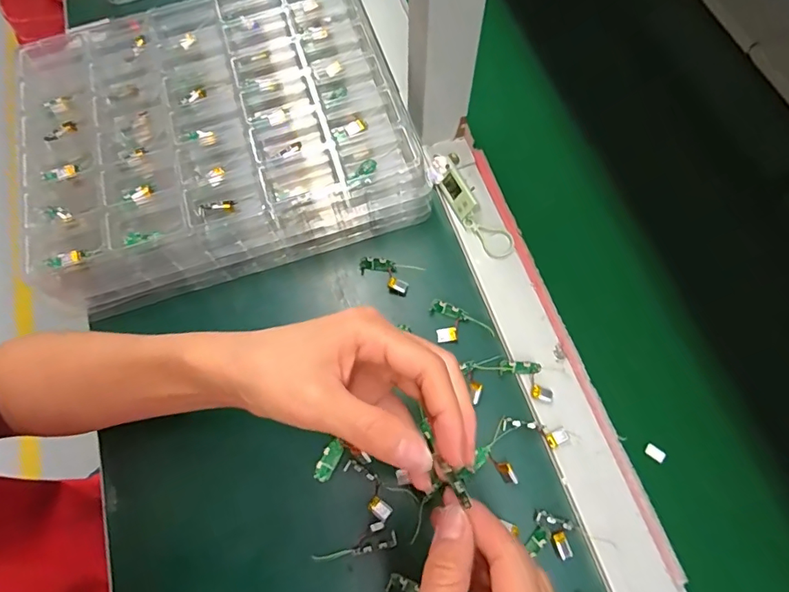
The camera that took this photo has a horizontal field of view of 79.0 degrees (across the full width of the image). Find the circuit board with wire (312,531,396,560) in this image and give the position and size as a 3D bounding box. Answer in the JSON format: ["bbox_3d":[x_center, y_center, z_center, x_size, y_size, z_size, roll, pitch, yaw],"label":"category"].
[{"bbox_3d":[-0.025,0.164,0.308,0.054,0.006,0.008,-14,69,-4],"label":"circuit board with wire"}]

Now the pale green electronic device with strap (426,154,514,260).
[{"bbox_3d":[0.062,-0.076,0.398,0.035,0.021,0.102,-25,70,-8],"label":"pale green electronic device with strap"}]

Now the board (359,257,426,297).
[{"bbox_3d":[-0.005,-0.015,0.380,0.049,0.013,0.027,14,70,7],"label":"board"}]

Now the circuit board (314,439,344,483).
[{"bbox_3d":[-0.046,0.115,0.332,0.012,0.006,0.026,27,72,11],"label":"circuit board"}]

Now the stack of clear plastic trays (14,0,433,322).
[{"bbox_3d":[-0.153,-0.145,0.405,0.299,0.049,0.257,-18,70,-5],"label":"stack of clear plastic trays"}]

